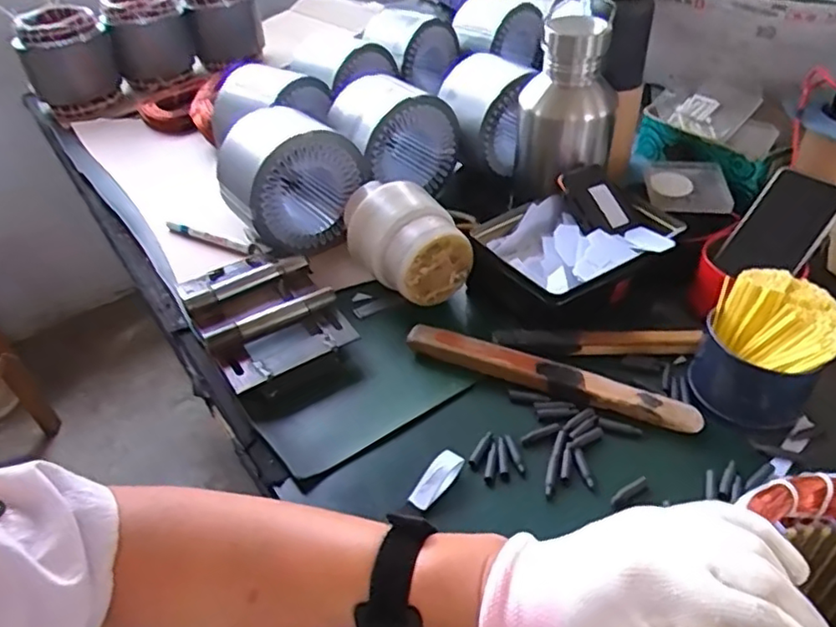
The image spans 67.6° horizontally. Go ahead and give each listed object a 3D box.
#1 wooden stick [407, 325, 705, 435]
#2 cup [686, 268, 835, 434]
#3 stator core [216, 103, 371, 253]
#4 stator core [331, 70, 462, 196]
[{"bbox_3d":[0.121,0.057,0.592,0.272,0.028,0.031,14,44,21],"label":"wooden stick"},{"bbox_3d":[0.308,0.033,0.558,0.101,0.099,0.094,-3,40,2],"label":"cup"},{"bbox_3d":[-0.157,-0.162,0.778,0.159,0.147,0.116,-31,47,-27],"label":"stator core"},{"bbox_3d":[-0.032,-0.242,0.845,0.154,0.131,0.108,-25,44,-22],"label":"stator core"}]

